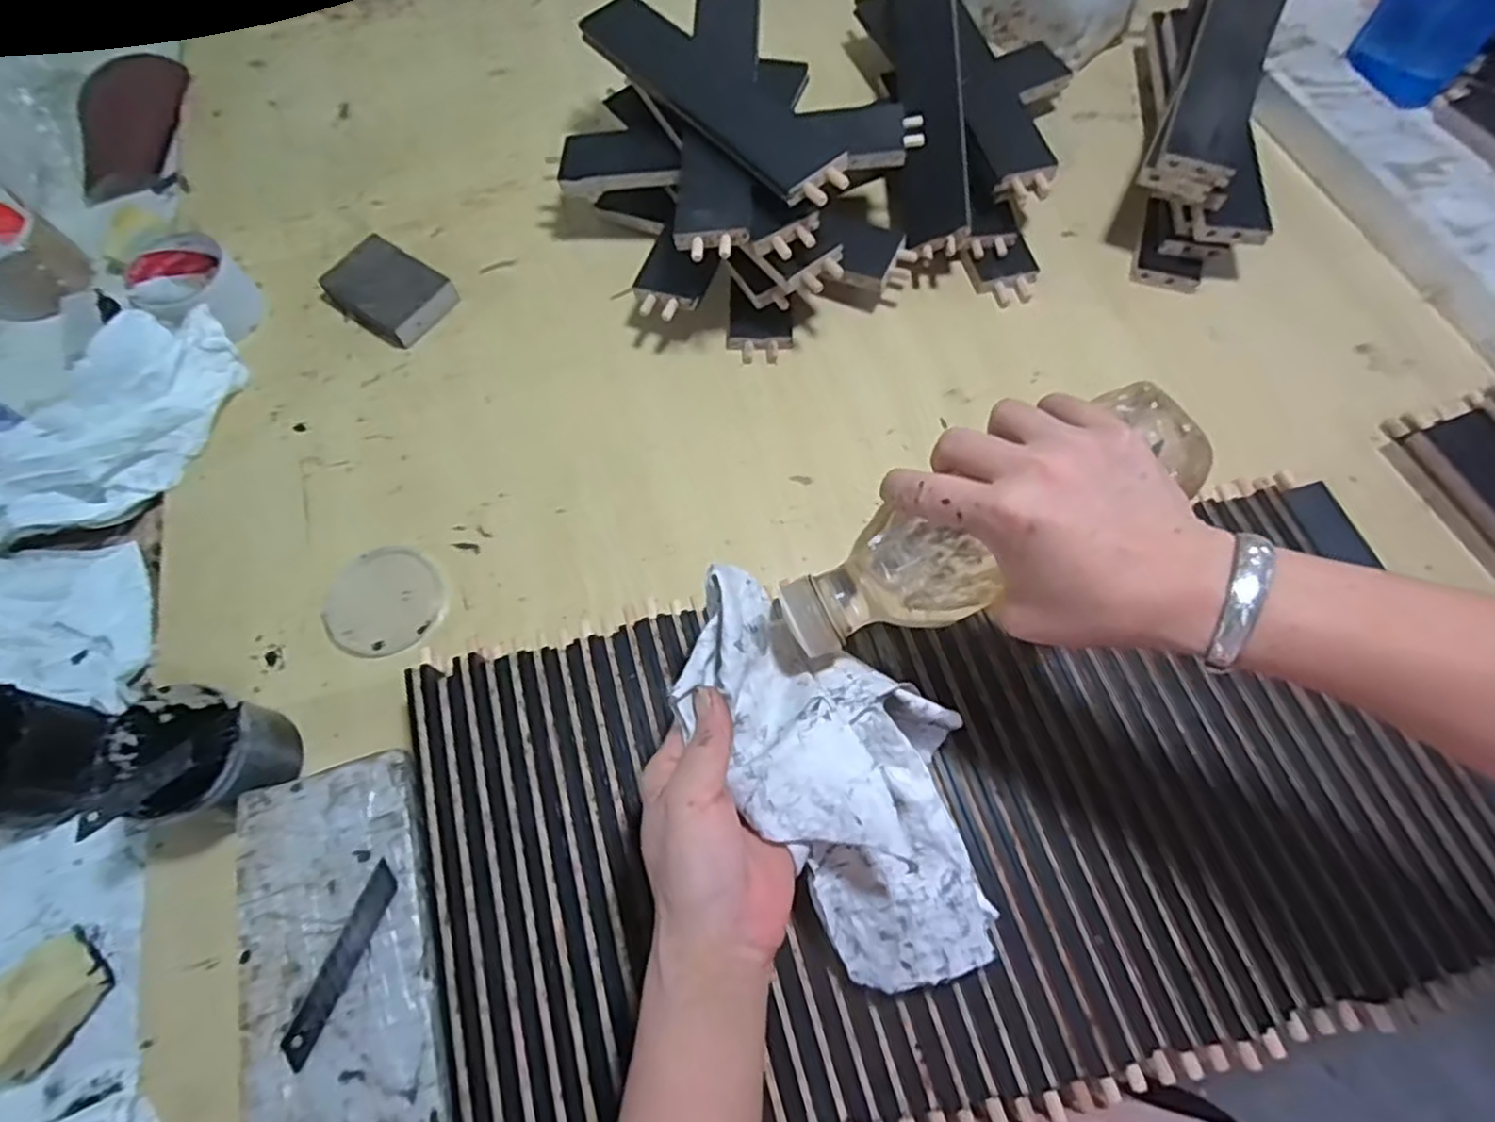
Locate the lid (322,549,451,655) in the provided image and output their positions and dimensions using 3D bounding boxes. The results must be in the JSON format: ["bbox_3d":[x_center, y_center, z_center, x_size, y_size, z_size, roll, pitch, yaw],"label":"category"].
[{"bbox_3d":[-0.271,0.030,0.535,0.082,0.009,0.078,3,71,-9],"label":"lid"}]

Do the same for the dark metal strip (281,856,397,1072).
[{"bbox_3d":[-0.220,0.215,0.388,0.017,0.006,0.097,18,69,11],"label":"dark metal strip"}]

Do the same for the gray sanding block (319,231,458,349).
[{"bbox_3d":[-0.322,-0.242,0.643,0.102,0.025,0.074,33,73,13],"label":"gray sanding block"}]

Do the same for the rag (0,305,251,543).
[{"bbox_3d":[-0.526,-0.106,0.580,0.124,0.052,0.249,42,76,16],"label":"rag"}]

